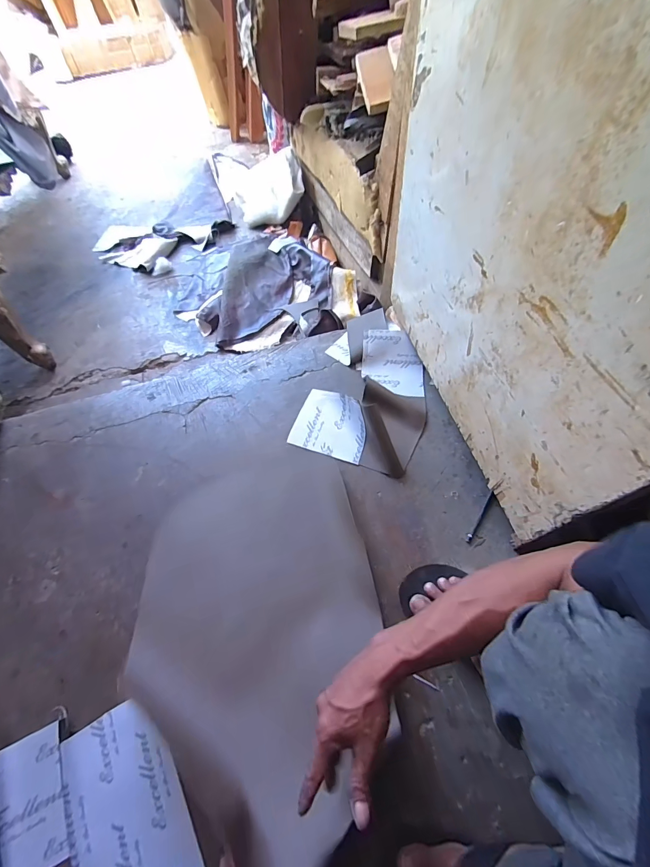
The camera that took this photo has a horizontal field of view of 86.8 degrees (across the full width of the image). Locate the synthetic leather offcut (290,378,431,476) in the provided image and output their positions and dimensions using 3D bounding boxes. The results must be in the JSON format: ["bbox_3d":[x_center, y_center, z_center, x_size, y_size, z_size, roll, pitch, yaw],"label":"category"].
[{"bbox_3d":[0.071,-0.039,0.702,0.254,0.085,0.181,19,66,11],"label":"synthetic leather offcut"}]

